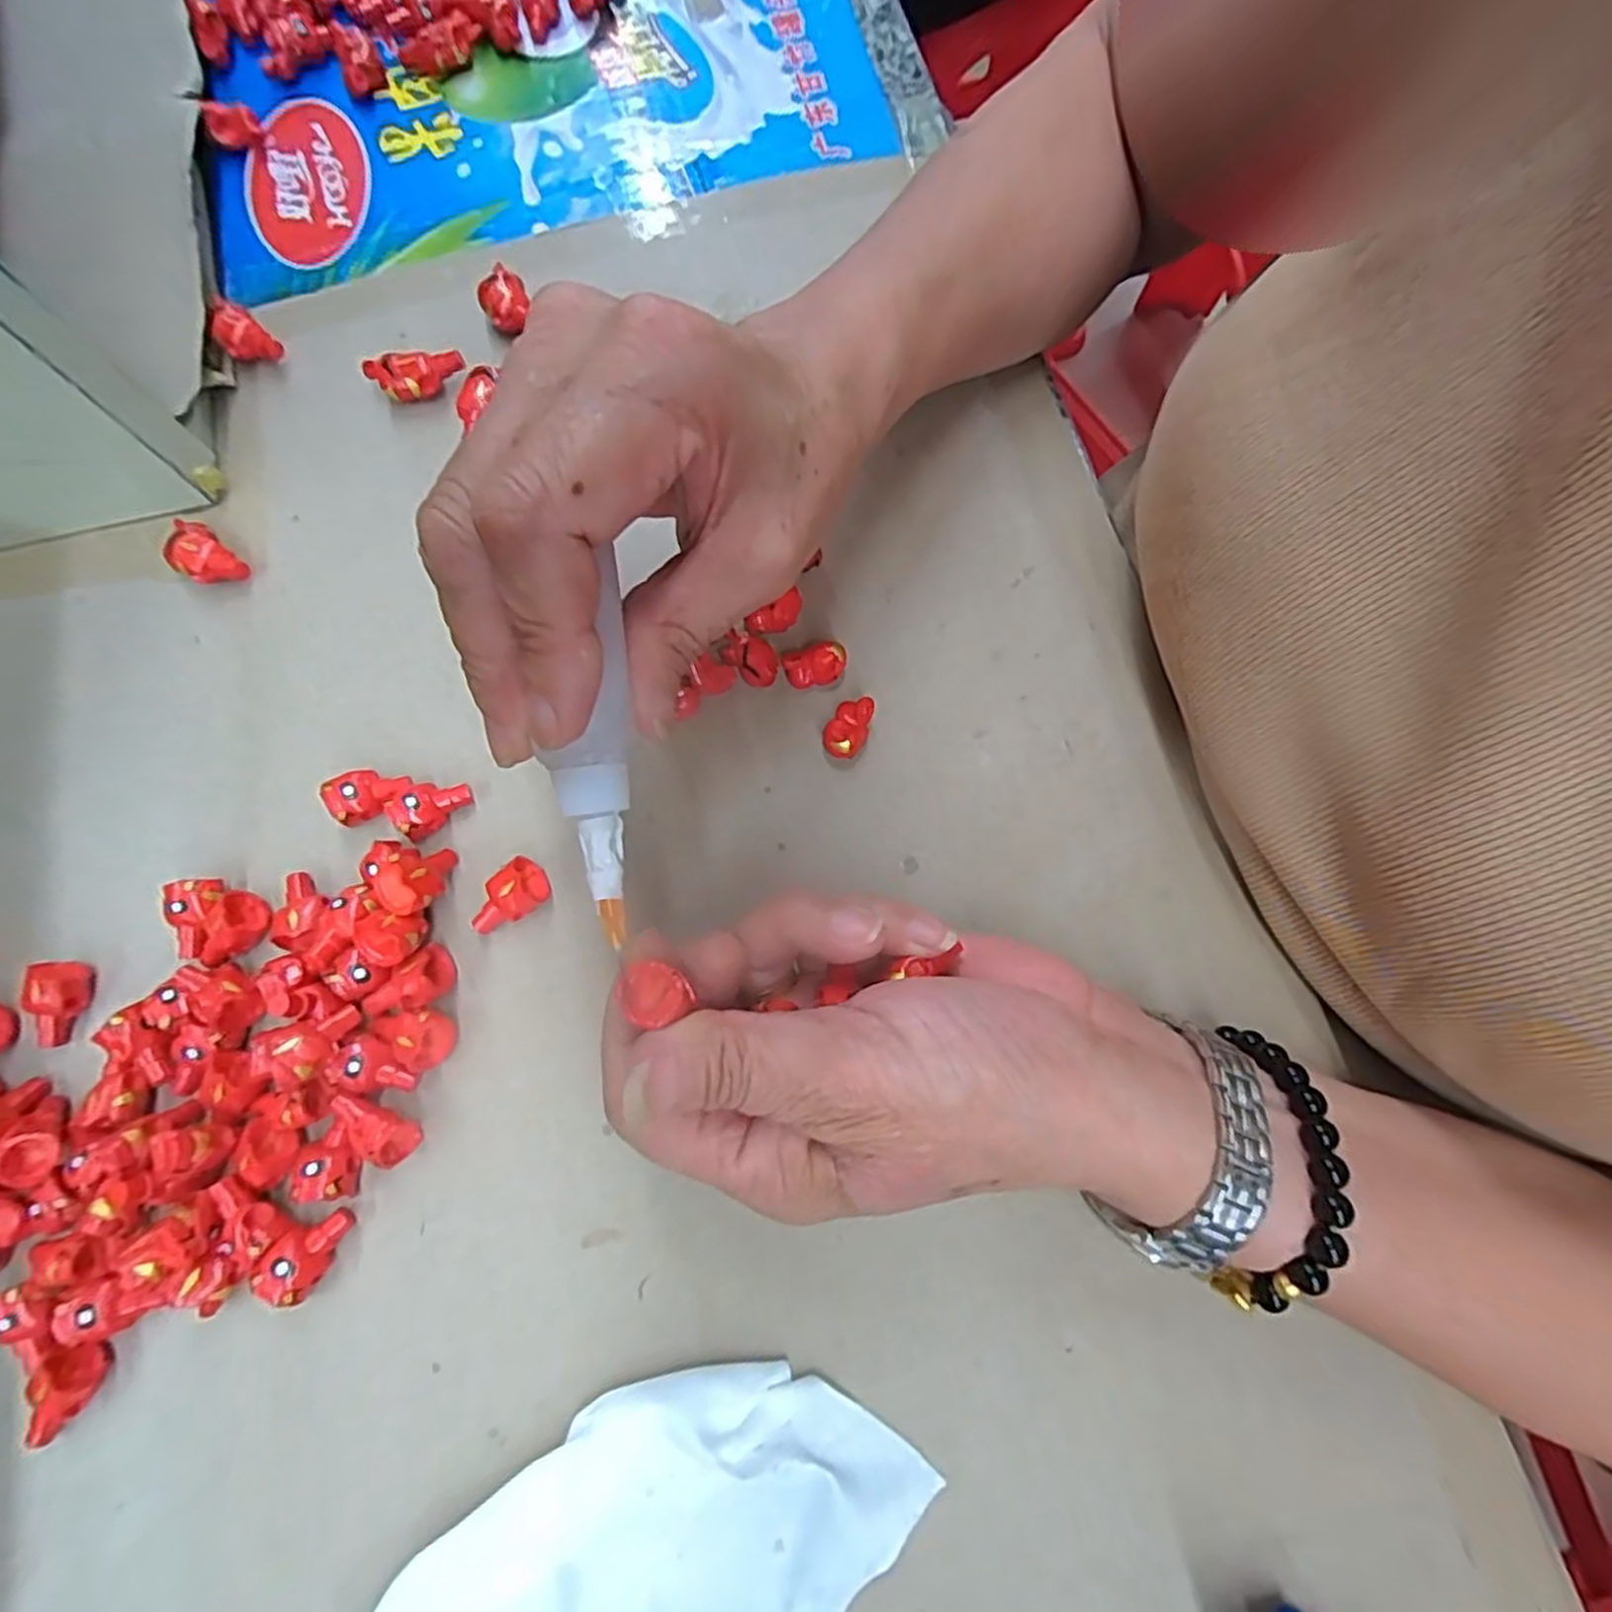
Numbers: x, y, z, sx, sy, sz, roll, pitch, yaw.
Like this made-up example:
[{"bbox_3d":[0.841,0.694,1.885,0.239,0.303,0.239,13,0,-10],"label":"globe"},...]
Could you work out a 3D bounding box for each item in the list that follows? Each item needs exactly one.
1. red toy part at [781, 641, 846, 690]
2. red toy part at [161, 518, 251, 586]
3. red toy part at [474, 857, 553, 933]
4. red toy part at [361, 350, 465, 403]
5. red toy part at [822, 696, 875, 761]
[{"bbox_3d":[0.003,-0.047,0.254,0.020,0.012,0.011,-14,75,-3],"label":"red toy part"},{"bbox_3d":[-0.220,-0.090,0.276,0.028,0.012,0.018,36,79,10],"label":"red toy part"},{"bbox_3d":[-0.095,0.029,0.239,0.026,0.013,0.016,-32,77,-7],"label":"red toy part"},{"bbox_3d":[-0.150,-0.164,0.289,0.038,0.014,0.015,-7,75,-1],"label":"red toy part"},{"bbox_3d":[0.014,-0.025,0.251,0.013,0.011,0.022,23,77,7],"label":"red toy part"}]

